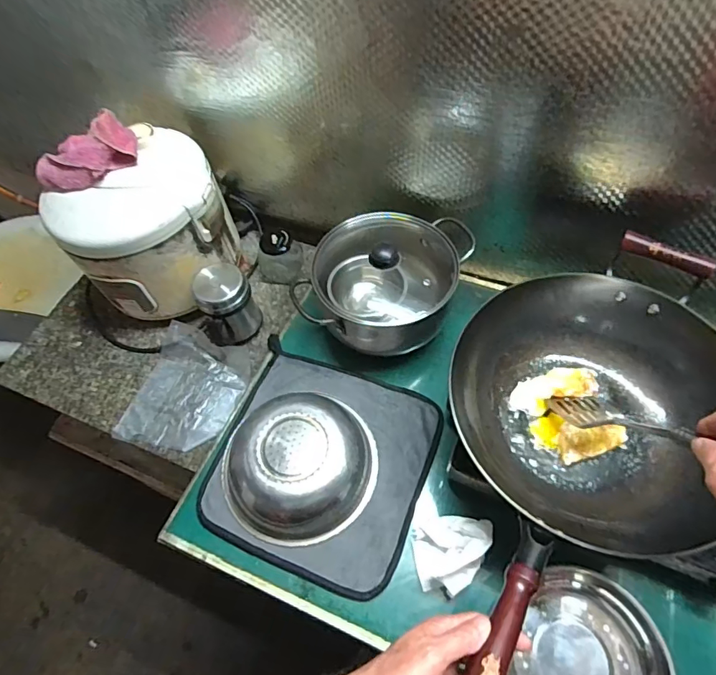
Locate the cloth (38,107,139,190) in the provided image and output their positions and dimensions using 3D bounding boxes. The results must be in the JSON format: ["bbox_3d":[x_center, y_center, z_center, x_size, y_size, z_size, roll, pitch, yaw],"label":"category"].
[{"bbox_3d":[-0.399,-0.257,0.671,0.163,0.067,0.071,-22,59,10],"label":"cloth"}]

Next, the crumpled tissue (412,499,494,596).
[{"bbox_3d":[0.111,0.263,0.583,0.089,0.050,0.099,17,61,13],"label":"crumpled tissue"}]

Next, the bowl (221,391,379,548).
[{"bbox_3d":[-0.080,0.167,0.635,0.196,0.075,0.201,-1,59,2],"label":"bowl"}]

